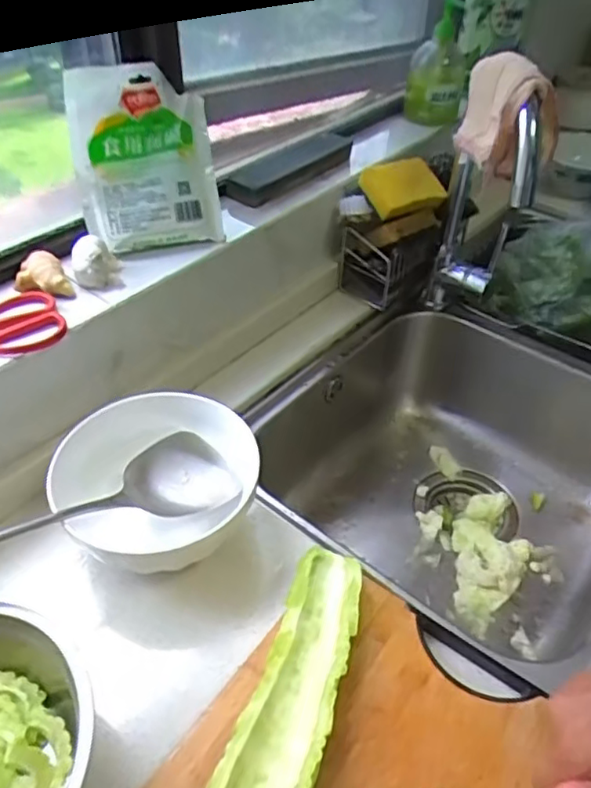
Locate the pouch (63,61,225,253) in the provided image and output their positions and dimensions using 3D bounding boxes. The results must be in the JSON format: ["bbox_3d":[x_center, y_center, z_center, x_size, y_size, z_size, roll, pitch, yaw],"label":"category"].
[{"bbox_3d":[-0.151,-0.236,0.632,0.135,0.168,0.028,-10,20,-15],"label":"pouch"}]

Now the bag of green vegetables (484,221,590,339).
[{"bbox_3d":[0.404,-0.169,0.874,0.227,0.112,0.181,22,44,21],"label":"bag of green vegetables"}]

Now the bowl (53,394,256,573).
[{"bbox_3d":[-0.120,0.081,0.560,0.167,0.088,0.146,-27,49,-30],"label":"bowl"}]

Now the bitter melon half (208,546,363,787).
[{"bbox_3d":[-0.013,0.233,0.420,0.061,0.041,0.297,16,42,15],"label":"bitter melon half"}]

